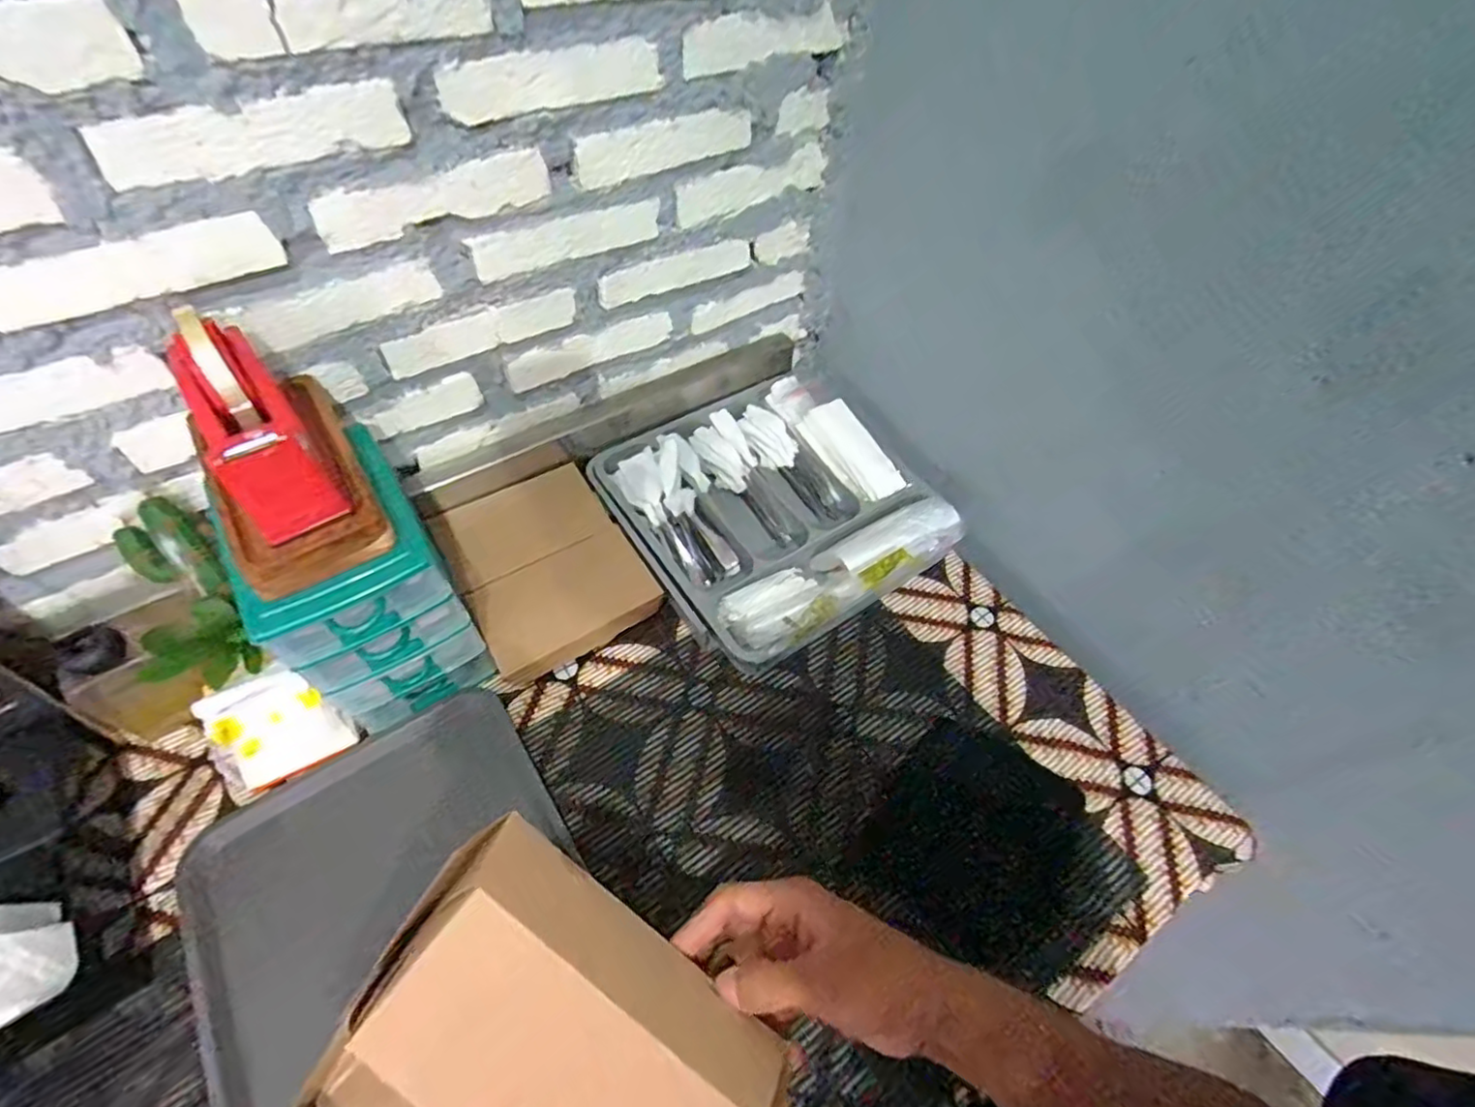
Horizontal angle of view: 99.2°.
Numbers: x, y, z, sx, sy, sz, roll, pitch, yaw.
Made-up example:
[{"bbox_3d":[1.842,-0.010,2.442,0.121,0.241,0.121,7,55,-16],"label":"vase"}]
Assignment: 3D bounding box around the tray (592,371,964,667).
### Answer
[{"bbox_3d":[0.038,-0.053,0.752,0.315,0.094,0.343,-29,59,-21],"label":"tray"}]

